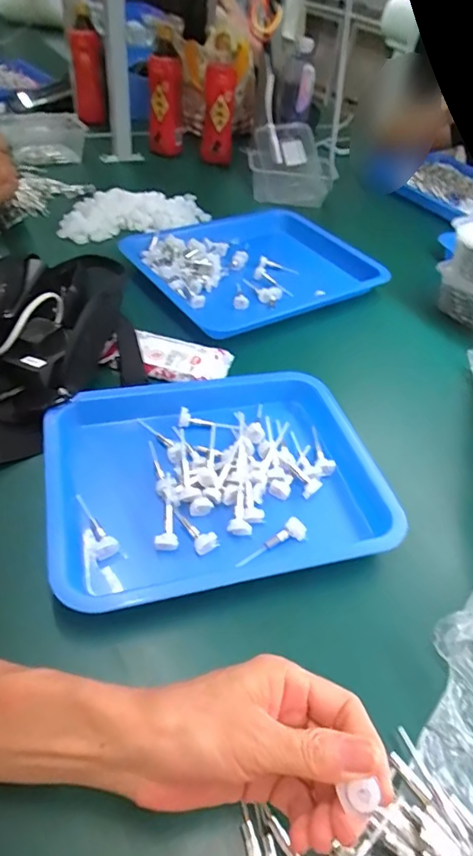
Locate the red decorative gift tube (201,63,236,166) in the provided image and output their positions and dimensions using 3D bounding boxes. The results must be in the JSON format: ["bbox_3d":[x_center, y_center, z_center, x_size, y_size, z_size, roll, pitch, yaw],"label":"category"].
[{"bbox_3d":[-0.039,-0.642,1.007,0.062,0.181,0.068,5,24,-3],"label":"red decorative gift tube"}]

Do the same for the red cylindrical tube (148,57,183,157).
[{"bbox_3d":[-0.144,-0.653,0.993,0.067,0.151,0.063,0,46,-8],"label":"red cylindrical tube"}]

